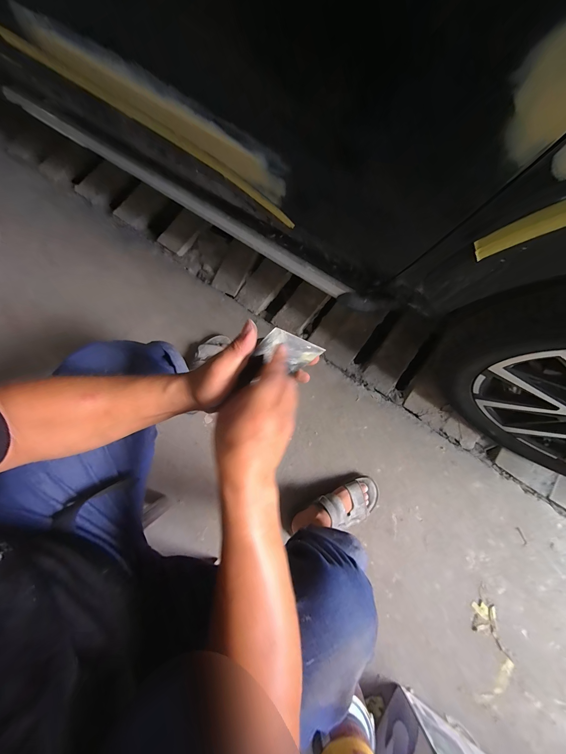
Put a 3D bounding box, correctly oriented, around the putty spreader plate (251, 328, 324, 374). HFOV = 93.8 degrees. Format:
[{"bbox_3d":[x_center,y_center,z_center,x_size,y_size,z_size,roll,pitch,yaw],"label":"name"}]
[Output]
[{"bbox_3d":[0.006,-0.029,0.314,0.074,0.047,0.004,21,36,-36],"label":"putty spreader plate"}]

